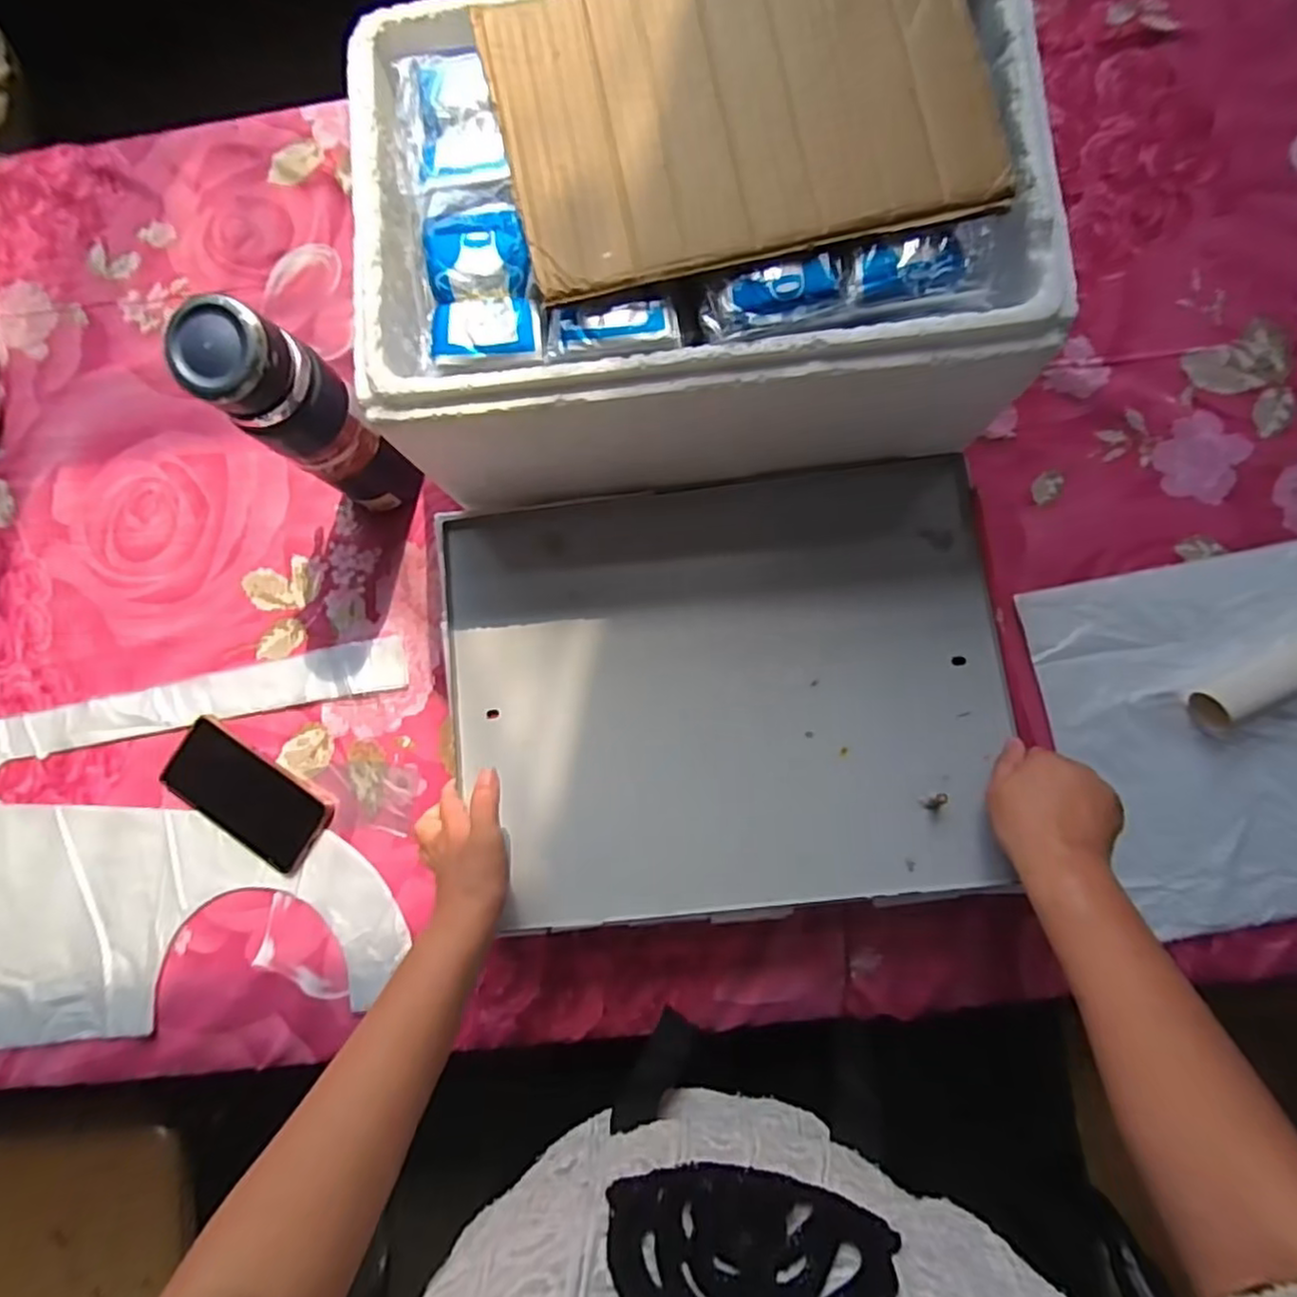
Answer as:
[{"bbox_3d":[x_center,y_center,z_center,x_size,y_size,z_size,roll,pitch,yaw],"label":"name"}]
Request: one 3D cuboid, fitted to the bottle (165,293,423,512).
[{"bbox_3d":[-0.259,-0.179,0.539,0.069,0.234,0.077,32,88,7],"label":"bottle"}]

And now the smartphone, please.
[{"bbox_3d":[-0.387,0.140,0.649,0.166,0.016,0.081,35,90,6],"label":"smartphone"}]

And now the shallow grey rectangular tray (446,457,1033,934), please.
[{"bbox_3d":[0.055,0.033,0.524,0.423,0.030,0.328,-6,86,5],"label":"shallow grey rectangular tray"}]

